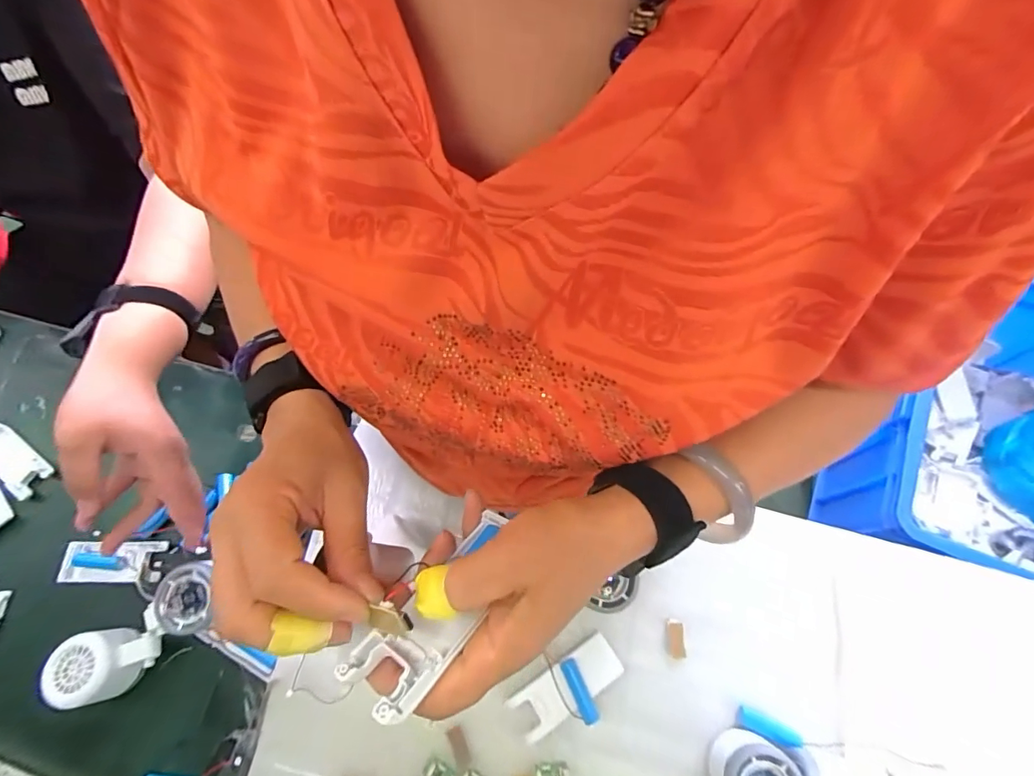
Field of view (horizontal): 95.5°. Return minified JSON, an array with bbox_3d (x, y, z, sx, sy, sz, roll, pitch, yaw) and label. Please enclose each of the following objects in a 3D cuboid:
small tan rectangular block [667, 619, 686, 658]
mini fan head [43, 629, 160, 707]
[{"bbox_3d":[0.148,0.233,0.437,0.014,0.011,0.031,3,68,5],"label":"small tan rectangular block"},{"bbox_3d":[-0.374,0.253,0.433,0.076,0.057,0.060,-8,68,1],"label":"mini fan head"}]

